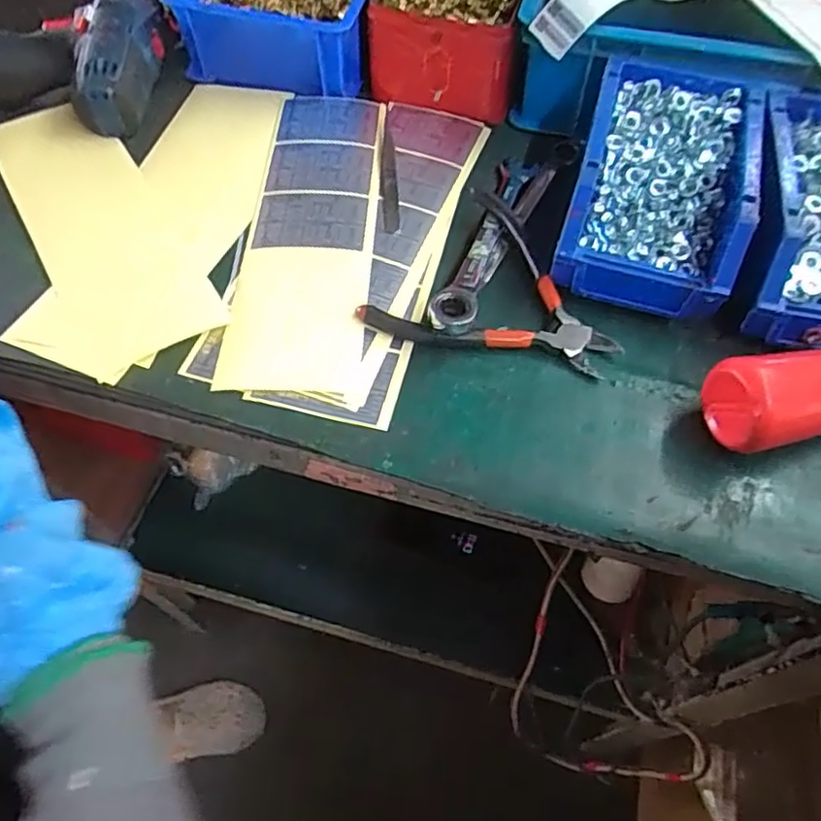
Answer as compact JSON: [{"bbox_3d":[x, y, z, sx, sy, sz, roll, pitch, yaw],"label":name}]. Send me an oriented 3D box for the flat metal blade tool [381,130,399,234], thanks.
[{"bbox_3d":[-0.015,-0.165,0.464,0.011,0.005,0.107,-2,59,0],"label":"flat metal blade tool"}]

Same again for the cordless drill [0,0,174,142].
[{"bbox_3d":[-0.292,-0.292,0.510,0.194,0.050,0.162,1,59,1],"label":"cordless drill"}]

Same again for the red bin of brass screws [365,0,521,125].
[{"bbox_3d":[0.047,-0.350,0.539,0.113,0.071,0.236,12,59,8],"label":"red bin of brass screws"}]

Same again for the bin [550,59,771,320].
[{"bbox_3d":[0.157,-0.143,0.408,0.101,0.057,0.159,15,60,10],"label":"bin"}]

